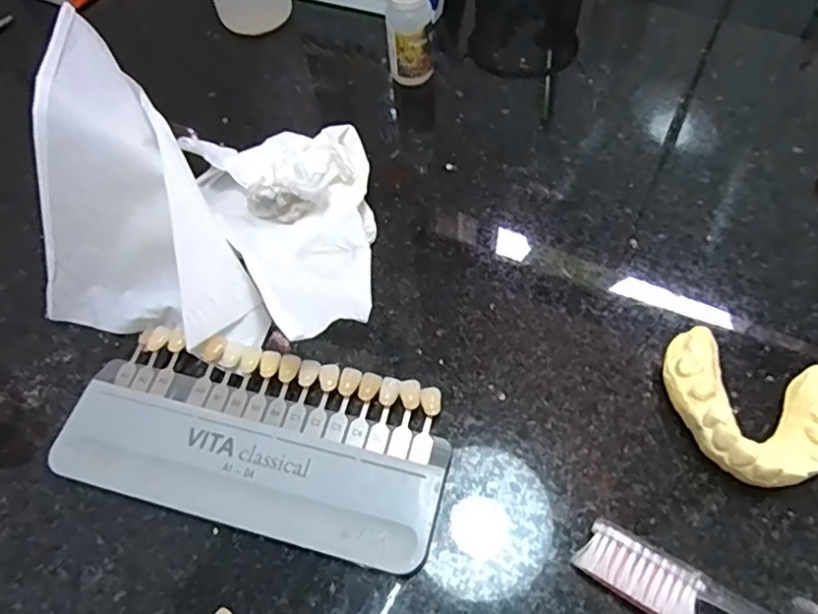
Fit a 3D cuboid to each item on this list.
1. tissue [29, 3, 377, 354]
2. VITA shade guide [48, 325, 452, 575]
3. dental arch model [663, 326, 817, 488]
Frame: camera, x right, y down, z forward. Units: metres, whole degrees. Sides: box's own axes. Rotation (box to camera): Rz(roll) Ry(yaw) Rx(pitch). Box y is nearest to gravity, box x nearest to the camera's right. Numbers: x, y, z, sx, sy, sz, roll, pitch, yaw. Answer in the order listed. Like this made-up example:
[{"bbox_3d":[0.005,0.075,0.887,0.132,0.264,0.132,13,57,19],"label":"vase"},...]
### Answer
[{"bbox_3d":[-0.084,-0.052,0.244,0.147,0.076,0.122,7,59,10],"label":"tissue"},{"bbox_3d":[-0.058,0.049,0.220,0.146,0.011,0.065,11,60,11],"label":"VITA shade guide"},{"bbox_3d":[0.122,0.039,0.205,0.060,0.018,0.051,15,61,14],"label":"dental arch model"}]

